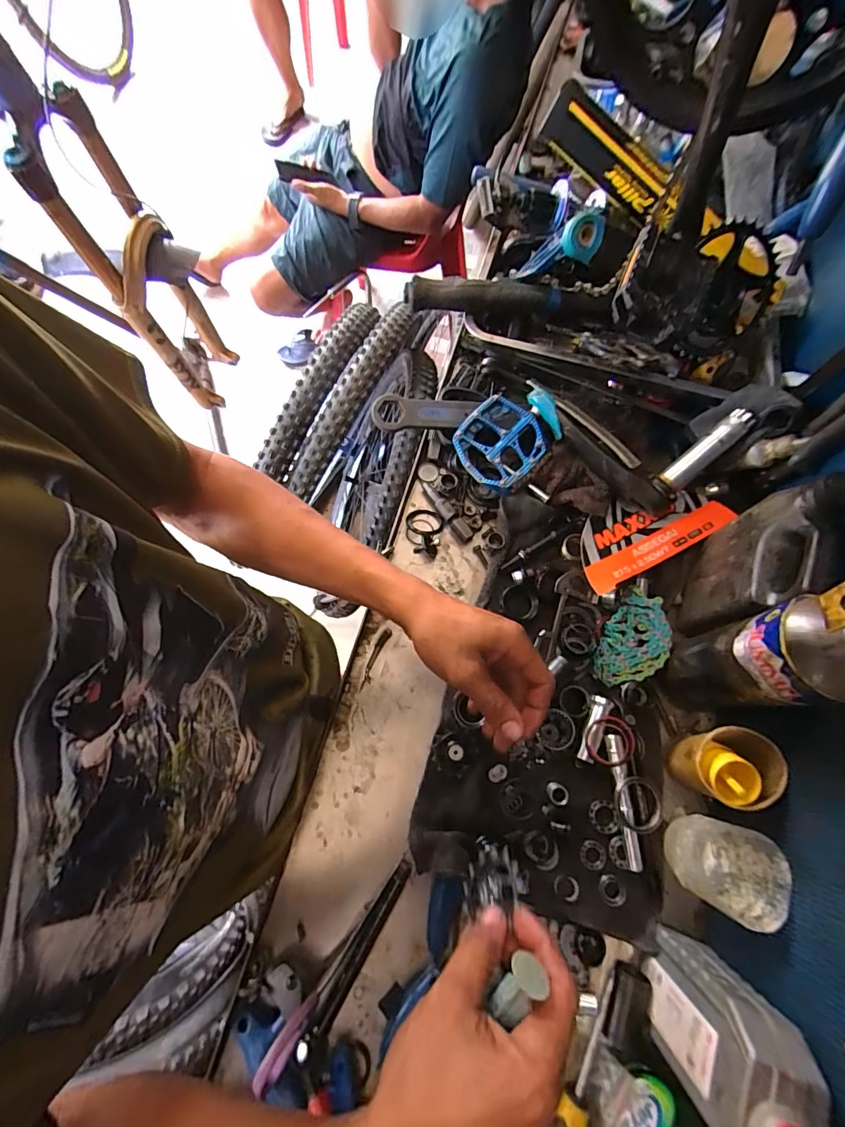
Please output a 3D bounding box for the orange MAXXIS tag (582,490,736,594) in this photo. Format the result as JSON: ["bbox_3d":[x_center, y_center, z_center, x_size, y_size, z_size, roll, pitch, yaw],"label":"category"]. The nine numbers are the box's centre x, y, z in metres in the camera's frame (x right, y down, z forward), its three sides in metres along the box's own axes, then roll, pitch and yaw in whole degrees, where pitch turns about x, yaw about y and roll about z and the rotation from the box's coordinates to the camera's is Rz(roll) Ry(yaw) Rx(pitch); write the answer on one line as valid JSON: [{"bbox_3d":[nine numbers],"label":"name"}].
[{"bbox_3d":[0.273,-0.043,0.547,0.198,0.021,0.087,-27,75,-9],"label":"orange MAXXIS tag"}]

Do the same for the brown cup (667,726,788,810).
[{"bbox_3d":[0.290,0.196,0.434,0.073,0.088,0.066,20,73,5],"label":"brown cup"}]

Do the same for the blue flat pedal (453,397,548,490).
[{"bbox_3d":[0.096,-0.151,0.558,0.098,0.019,0.100,-41,86,11],"label":"blue flat pedal"}]

